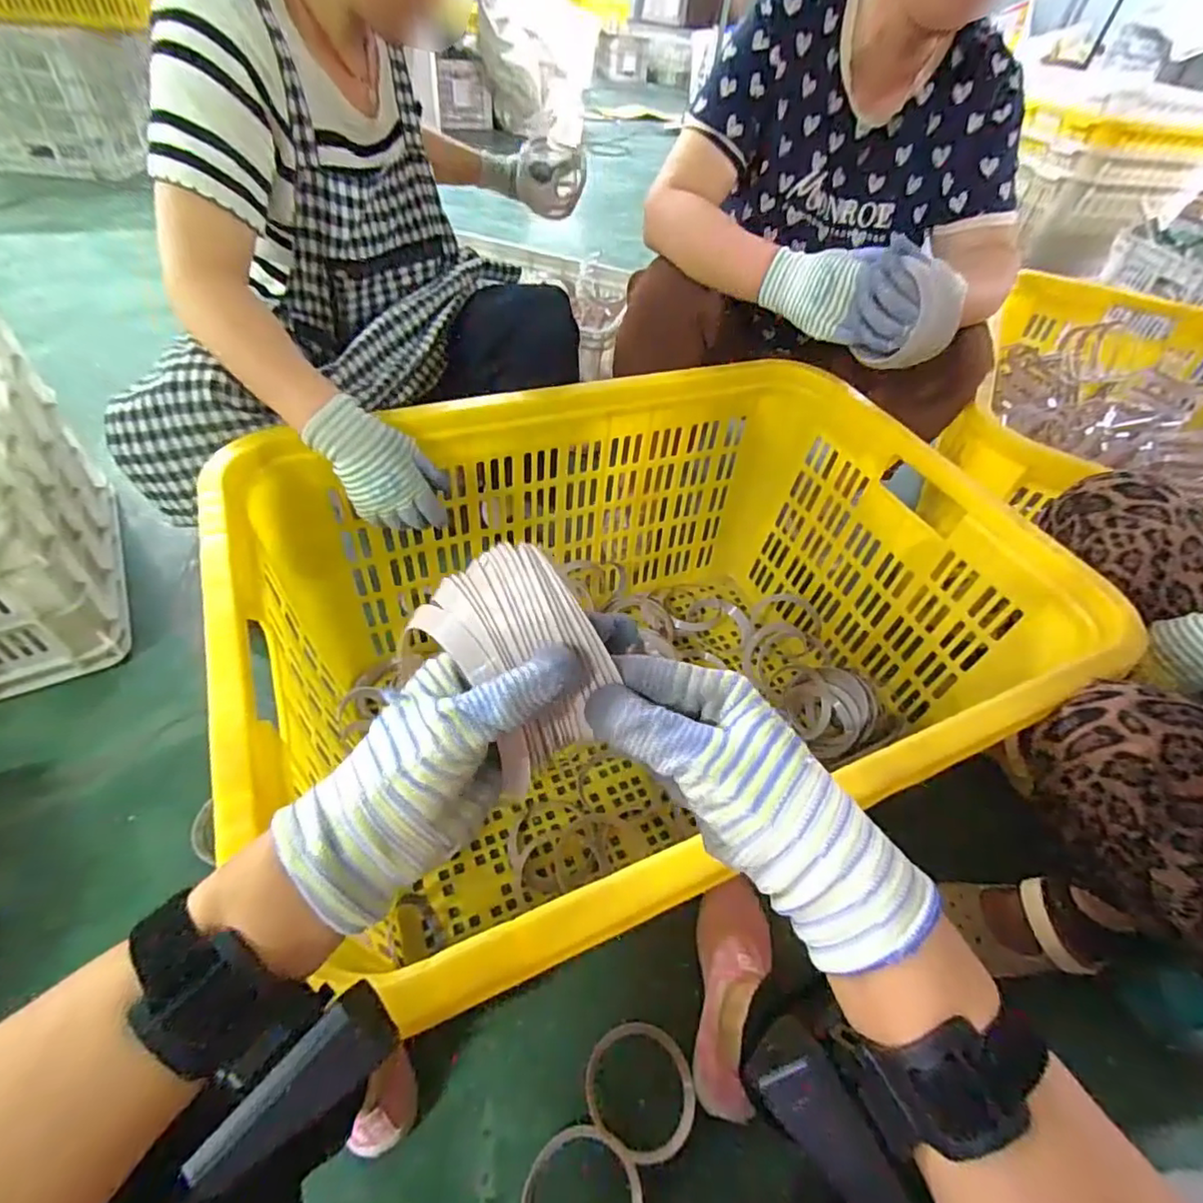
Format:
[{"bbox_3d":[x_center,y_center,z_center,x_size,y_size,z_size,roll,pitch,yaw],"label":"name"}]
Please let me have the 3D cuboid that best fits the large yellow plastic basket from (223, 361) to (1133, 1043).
[{"bbox_3d":[0.050,0.067,0.738,0.797,0.420,0.579,-16,53,-19],"label":"large yellow plastic basket"}]

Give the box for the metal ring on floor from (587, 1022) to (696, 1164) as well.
[{"bbox_3d":[0.041,0.501,0.611,0.116,0.021,0.104,33,54,21],"label":"metal ring on floor"}]

